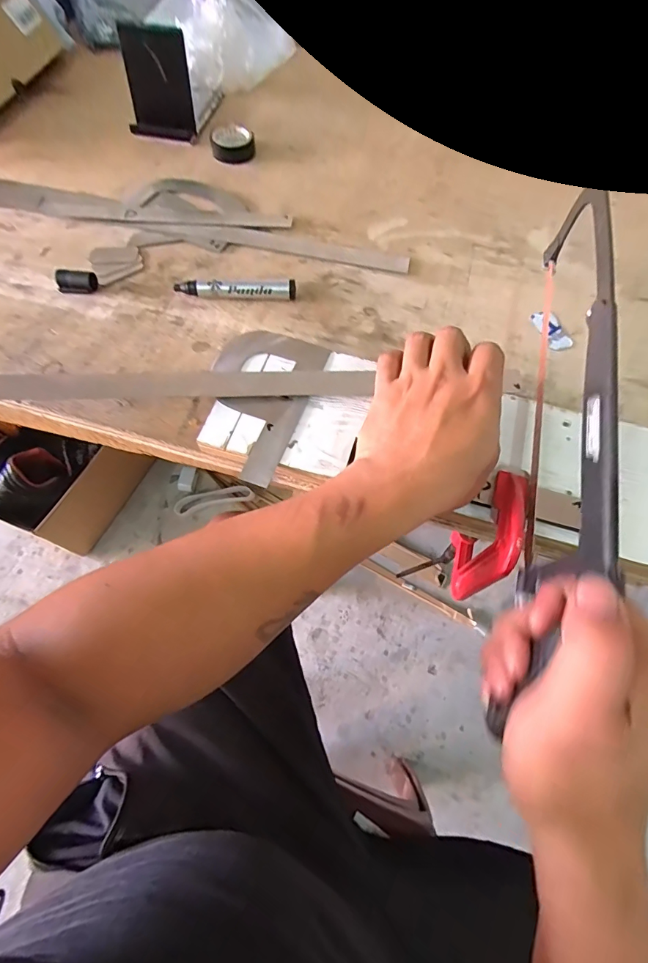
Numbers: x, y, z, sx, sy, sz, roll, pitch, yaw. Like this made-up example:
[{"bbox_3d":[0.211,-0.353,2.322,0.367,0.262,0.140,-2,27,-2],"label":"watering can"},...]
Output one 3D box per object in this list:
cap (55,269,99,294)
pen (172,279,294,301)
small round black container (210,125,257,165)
[{"bbox_3d":[-0.241,-0.196,0.409,0.039,0.015,0.018,2,66,0],"label":"cap"},{"bbox_3d":[-0.085,-0.187,0.410,0.115,0.019,0.015,-1,66,-1],"label":"pen"},{"bbox_3d":[-0.110,-0.413,0.511,0.052,0.015,0.053,0,66,-1],"label":"small round black container"}]

